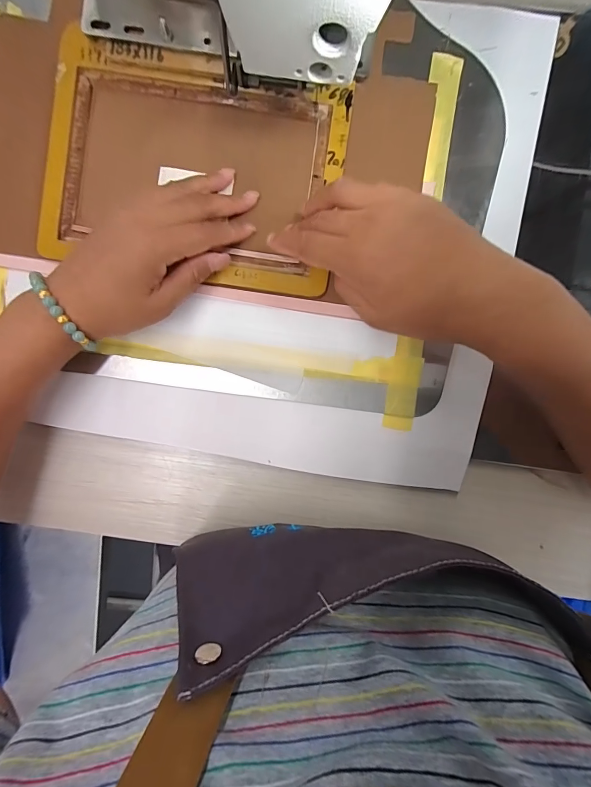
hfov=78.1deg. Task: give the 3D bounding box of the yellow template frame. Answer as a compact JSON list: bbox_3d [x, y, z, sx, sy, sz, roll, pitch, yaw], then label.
[{"bbox_3d":[-0.081,-0.175,0.285,0.232,0.011,0.166,11,90,-2],"label":"yellow template frame"}]

